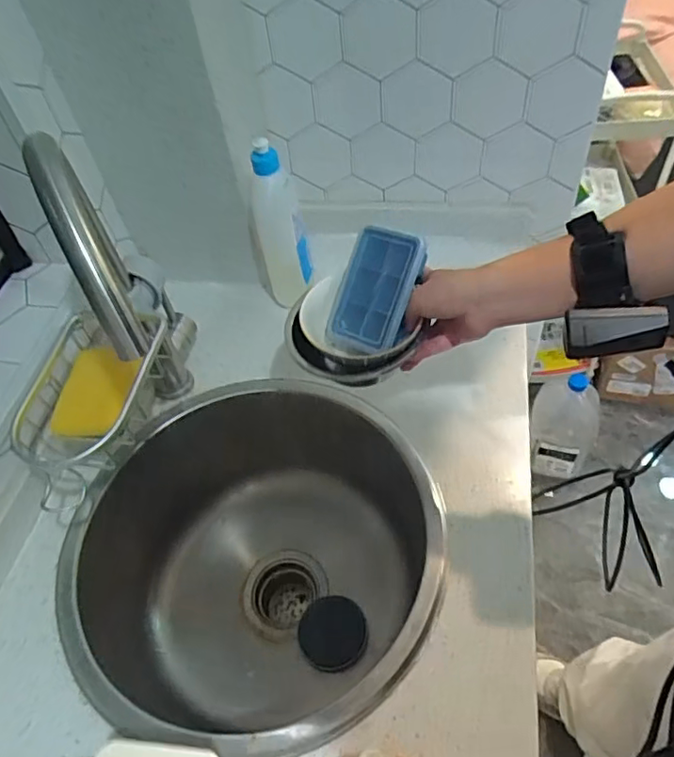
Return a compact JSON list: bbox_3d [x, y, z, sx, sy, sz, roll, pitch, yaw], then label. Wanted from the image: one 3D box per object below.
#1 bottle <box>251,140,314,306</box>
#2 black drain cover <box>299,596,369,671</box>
[{"bbox_3d":[-0.068,-0.190,0.725,0.064,0.204,0.077,-11,53,-3],"label":"bottle"},{"bbox_3d":[-0.006,0.307,0.703,0.081,0.010,0.082,-1,54,5],"label":"black drain cover"}]

